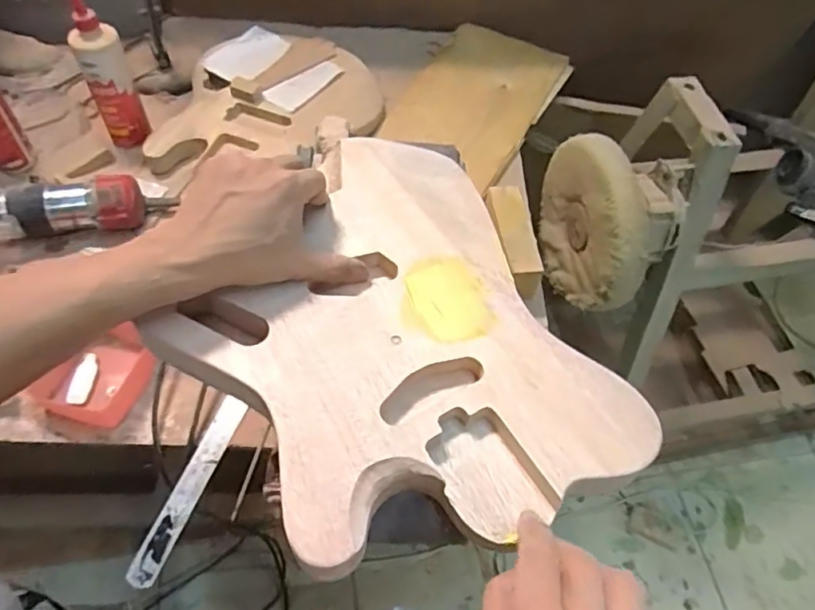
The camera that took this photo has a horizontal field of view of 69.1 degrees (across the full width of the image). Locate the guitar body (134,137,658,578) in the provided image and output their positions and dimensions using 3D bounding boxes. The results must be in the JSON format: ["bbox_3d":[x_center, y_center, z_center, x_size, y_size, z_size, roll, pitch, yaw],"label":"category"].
[{"bbox_3d":[-0.022,0.020,0.452,0.270,0.037,0.345,-24,58,-16],"label":"guitar body"}]

